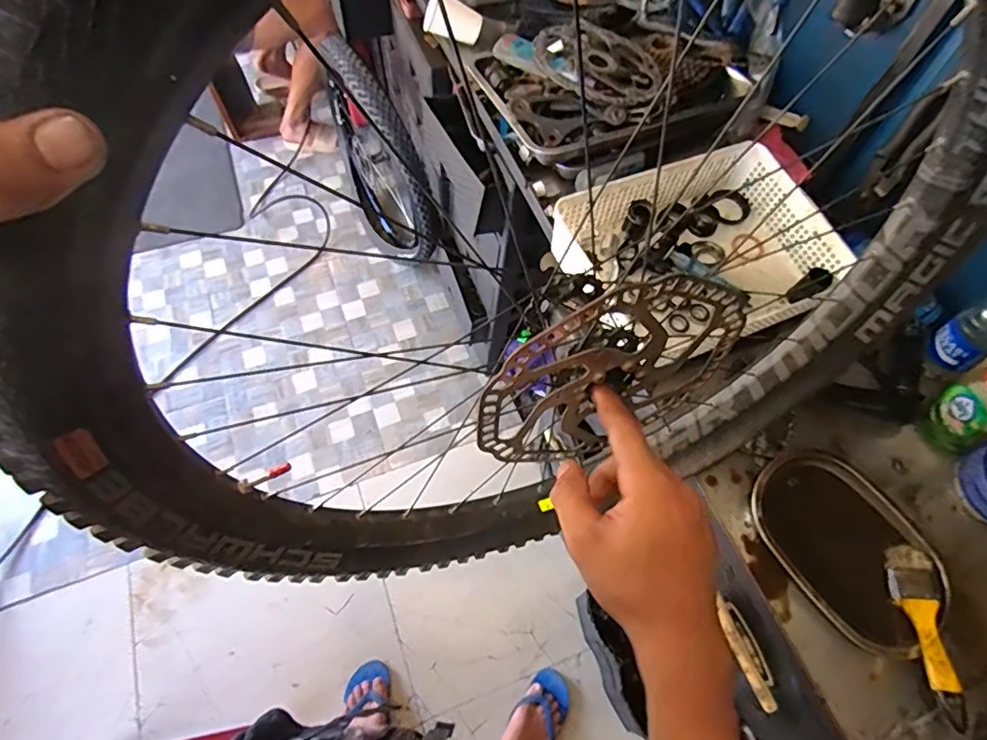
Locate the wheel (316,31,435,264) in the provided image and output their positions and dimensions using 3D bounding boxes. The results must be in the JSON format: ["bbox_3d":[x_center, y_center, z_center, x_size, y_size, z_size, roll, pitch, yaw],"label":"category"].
[{"bbox_3d":[-0.363,-0.647,1.630,0.114,0.598,0.656,-25,65,-14],"label":"wheel"}]

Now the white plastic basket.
[{"bbox_3d":[0.272,-0.151,0.724,0.314,0.097,0.245,-24,65,-13],"label":"white plastic basket"}]

